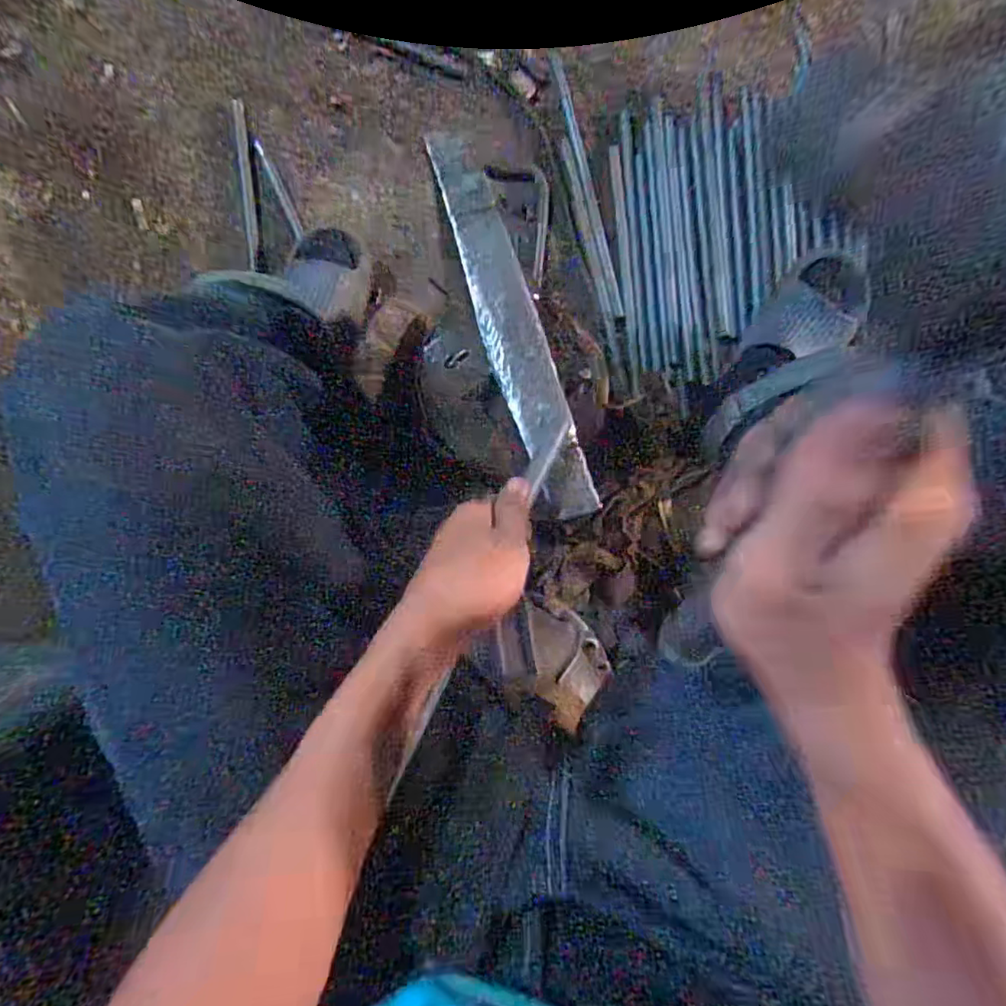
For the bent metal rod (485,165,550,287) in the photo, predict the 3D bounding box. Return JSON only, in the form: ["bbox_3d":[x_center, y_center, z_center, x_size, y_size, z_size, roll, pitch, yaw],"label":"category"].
[{"bbox_3d":[0.042,-0.375,0.771,0.070,0.007,0.161,-24,95,0],"label":"bent metal rod"}]

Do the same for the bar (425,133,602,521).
[{"bbox_3d":[0.007,-0.131,0.436,0.044,0.009,0.291,-17,89,-4],"label":"bar"}]

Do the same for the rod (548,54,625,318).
[{"bbox_3d":[0.112,-0.410,0.763,0.017,0.008,0.337,-15,93,-3],"label":"rod"}]

